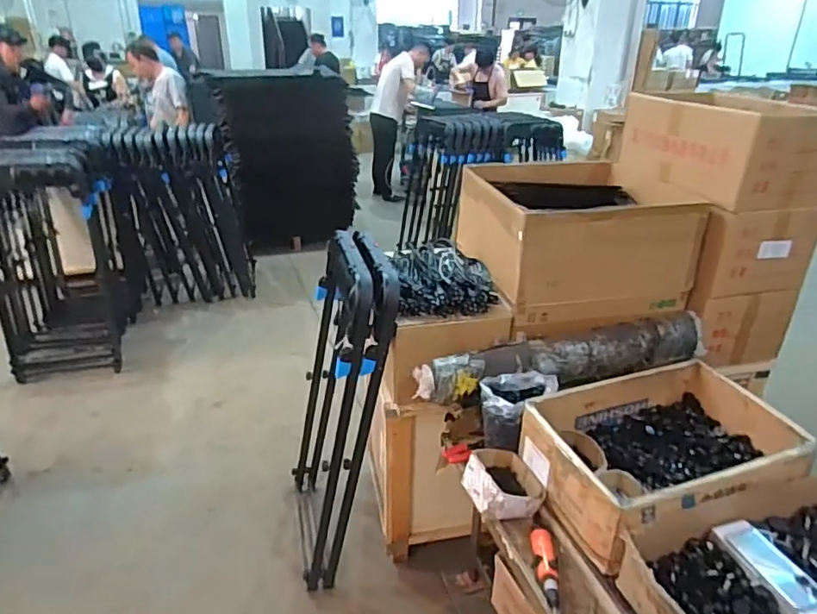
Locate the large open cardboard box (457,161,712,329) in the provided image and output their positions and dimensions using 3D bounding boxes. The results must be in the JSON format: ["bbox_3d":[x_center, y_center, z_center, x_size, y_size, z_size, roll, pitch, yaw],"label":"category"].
[{"bbox_3d":[0.496,-0.238,1.784,0.606,0.307,0.607,-6,27,-12],"label":"large open cardboard box"}]

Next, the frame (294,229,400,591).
[{"bbox_3d":[-0.235,0.312,1.803,0.133,1.069,0.547,3,27,-20],"label":"frame"}]

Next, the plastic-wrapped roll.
[{"bbox_3d":[0.463,0.137,1.549,0.912,0.107,0.142,-8,28,-17],"label":"plastic-wrapped roll"}]

